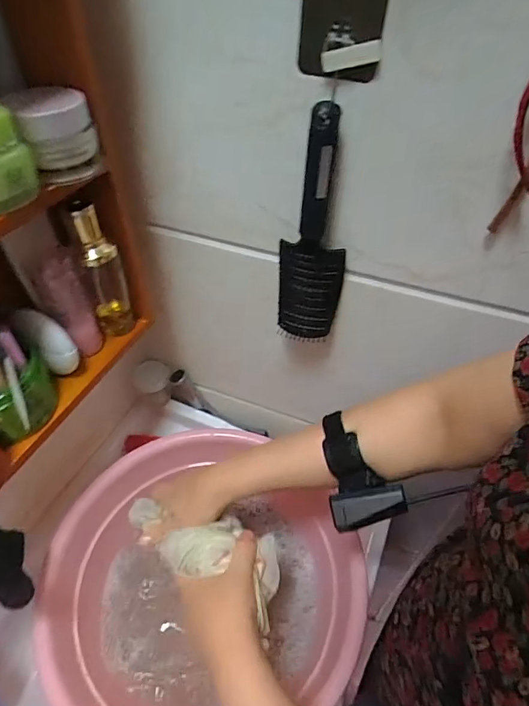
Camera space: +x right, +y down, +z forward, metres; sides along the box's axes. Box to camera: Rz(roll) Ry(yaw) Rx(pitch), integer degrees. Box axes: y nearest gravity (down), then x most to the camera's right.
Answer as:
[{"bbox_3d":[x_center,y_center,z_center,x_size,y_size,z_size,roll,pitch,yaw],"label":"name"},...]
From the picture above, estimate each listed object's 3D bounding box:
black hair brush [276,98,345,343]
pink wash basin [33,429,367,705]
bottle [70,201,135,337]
[{"bbox_3d":[0.051,-0.110,0.445,0.066,0.249,0.026,5,47,3],"label":"black hair brush"},{"bbox_3d":[-0.081,0.290,0.552,0.348,0.119,0.341,1,47,-1],"label":"pink wash basin"},{"bbox_3d":[-0.174,-0.084,0.476,0.039,0.158,0.042,-16,49,-16],"label":"bottle"}]

